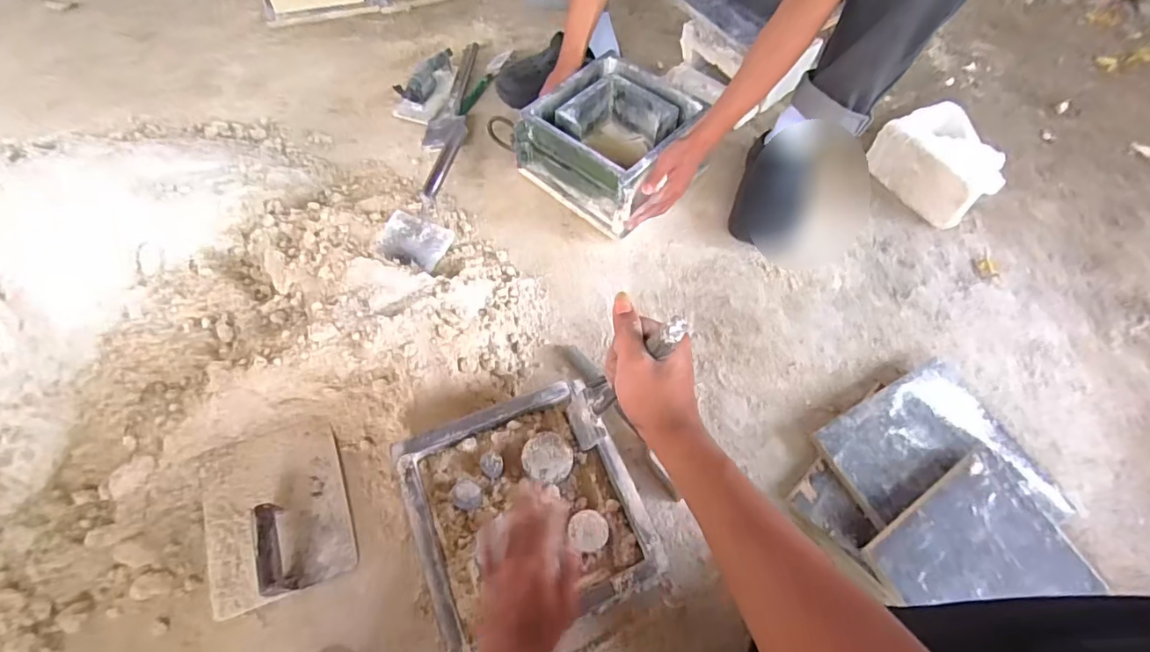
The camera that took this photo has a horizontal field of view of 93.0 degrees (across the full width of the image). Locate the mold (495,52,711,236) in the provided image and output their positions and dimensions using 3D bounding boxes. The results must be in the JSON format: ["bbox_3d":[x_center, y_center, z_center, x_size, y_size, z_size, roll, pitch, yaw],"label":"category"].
[{"bbox_3d":[0.058,-0.311,0.929,0.247,0.147,0.233,35,67,14],"label":"mold"}]

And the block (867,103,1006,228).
[{"bbox_3d":[0.640,-0.284,0.969,0.140,0.108,0.196,-30,68,-17],"label":"block"}]

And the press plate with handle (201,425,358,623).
[{"bbox_3d":[-0.378,0.226,0.677,0.165,0.061,0.201,-18,64,-11],"label":"press plate with handle"}]

